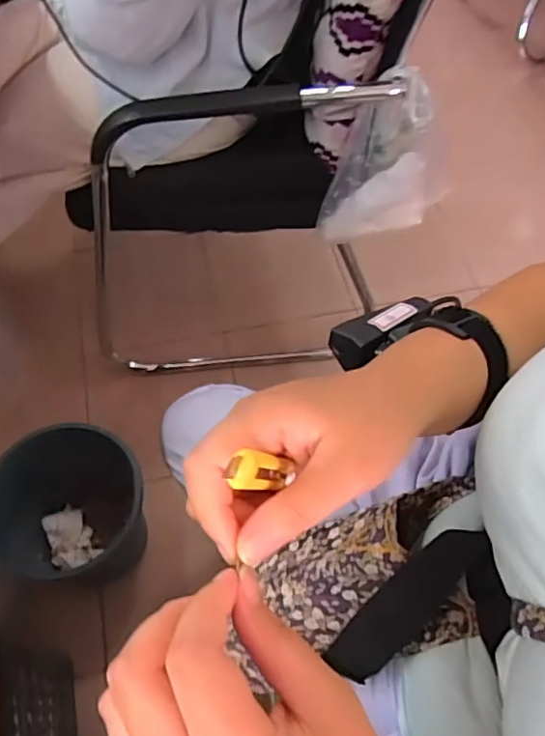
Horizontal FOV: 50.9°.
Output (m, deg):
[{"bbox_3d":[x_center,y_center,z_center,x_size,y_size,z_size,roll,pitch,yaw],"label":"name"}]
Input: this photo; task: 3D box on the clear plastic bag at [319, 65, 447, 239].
[{"bbox_3d":[0.180,-0.297,0.843,0.195,0.266,0.085,2,60,-1],"label":"clear plastic bag"}]

